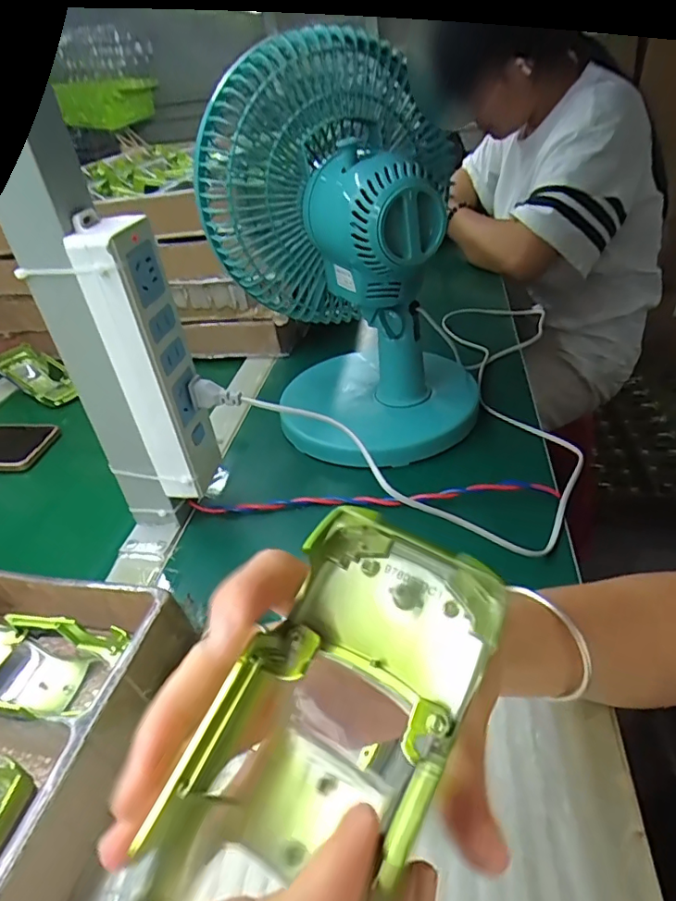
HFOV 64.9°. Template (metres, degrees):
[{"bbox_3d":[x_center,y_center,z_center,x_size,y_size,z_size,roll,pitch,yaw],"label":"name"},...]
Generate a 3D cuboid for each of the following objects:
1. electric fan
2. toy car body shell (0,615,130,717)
[{"bbox_3d":[0.035,-0.168,0.462,0.217,0.291,0.195,-28,40,-26],"label":"electric fan"},{"bbox_3d":[-0.193,0.130,0.317,0.118,0.033,0.057,1,37,11],"label":"toy car body shell"}]

